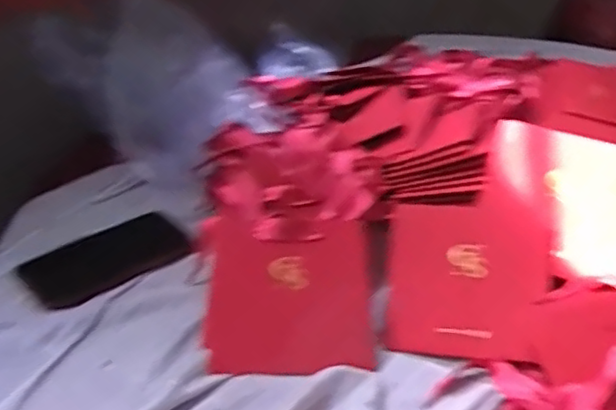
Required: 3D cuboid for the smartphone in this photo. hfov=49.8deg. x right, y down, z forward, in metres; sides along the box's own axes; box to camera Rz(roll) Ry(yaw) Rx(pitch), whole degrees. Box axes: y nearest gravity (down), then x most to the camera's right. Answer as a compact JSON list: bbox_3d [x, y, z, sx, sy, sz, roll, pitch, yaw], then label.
[{"bbox_3d":[-0.197,0.051,0.658,0.083,0.011,0.157,31,42,34],"label":"smartphone"}]

